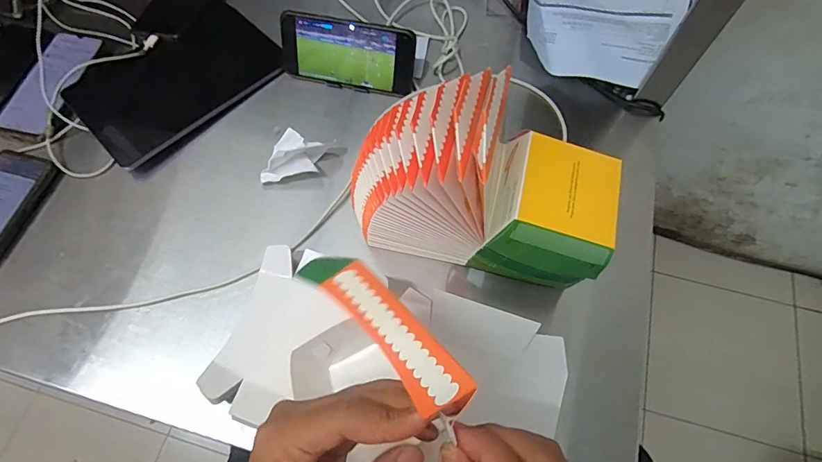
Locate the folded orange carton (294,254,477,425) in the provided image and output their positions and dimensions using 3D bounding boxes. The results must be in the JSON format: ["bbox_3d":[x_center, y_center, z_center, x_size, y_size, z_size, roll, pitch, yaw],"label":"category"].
[{"bbox_3d":[-0.017,0.054,0.264,0.032,0.025,0.132,-41,64,-15],"label":"folded orange carton"}]

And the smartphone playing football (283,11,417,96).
[{"bbox_3d":[-0.081,-0.225,0.559,0.172,0.083,0.013,12,42,8],"label":"smartphone playing football"}]

